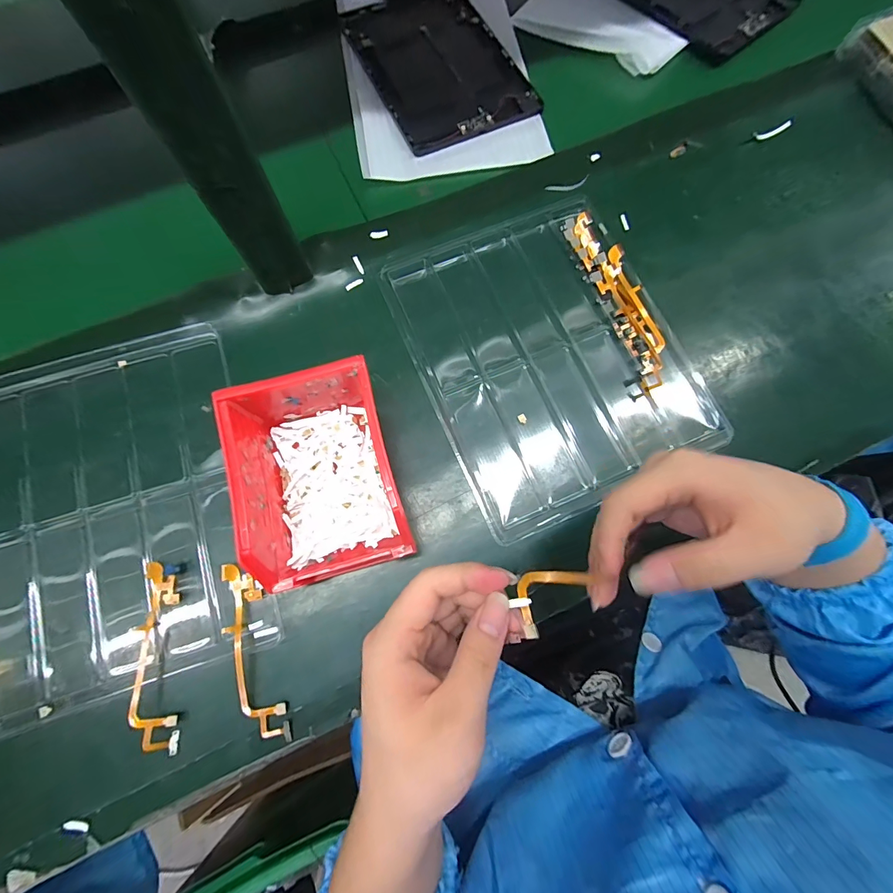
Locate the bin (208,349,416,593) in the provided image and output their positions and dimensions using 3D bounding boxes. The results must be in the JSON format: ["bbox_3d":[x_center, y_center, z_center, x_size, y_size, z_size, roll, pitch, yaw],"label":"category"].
[{"bbox_3d":[-0.090,0.020,0.287,0.104,0.074,0.141,-16,75,-5],"label":"bin"}]

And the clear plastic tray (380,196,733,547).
[{"bbox_3d":[0.090,-0.085,0.347,0.217,0.016,0.267,-23,74,-6],"label":"clear plastic tray"}]

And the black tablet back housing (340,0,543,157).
[{"bbox_3d":[-0.011,-0.443,0.452,0.154,0.005,0.242,-24,74,-6],"label":"black tablet back housing"}]

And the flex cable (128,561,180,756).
[{"bbox_3d":[-0.211,0.152,0.284,0.028,0.010,0.130,-10,74,-3],"label":"flex cable"}]

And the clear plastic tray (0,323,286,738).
[{"bbox_3d":[-0.271,0.044,0.312,0.217,0.016,0.280,-20,75,-6],"label":"clear plastic tray"}]

